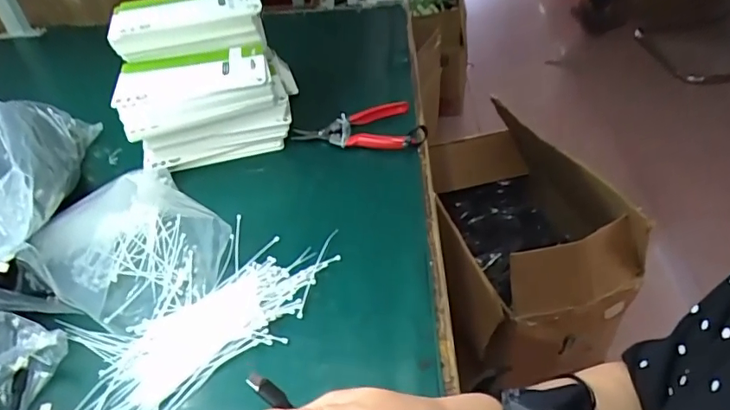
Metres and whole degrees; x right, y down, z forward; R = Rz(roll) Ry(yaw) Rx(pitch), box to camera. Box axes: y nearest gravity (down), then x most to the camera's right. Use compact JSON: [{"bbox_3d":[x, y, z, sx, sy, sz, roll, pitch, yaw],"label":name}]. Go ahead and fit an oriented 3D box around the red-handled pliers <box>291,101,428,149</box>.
[{"bbox_3d":[-0.008,-0.092,0.674,0.165,0.031,0.094,-12,45,-10],"label":"red-handled pliers"}]

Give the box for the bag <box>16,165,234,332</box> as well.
[{"bbox_3d":[-0.242,0.040,0.530,0.184,0.045,0.168,31,53,29],"label":"bag"}]

